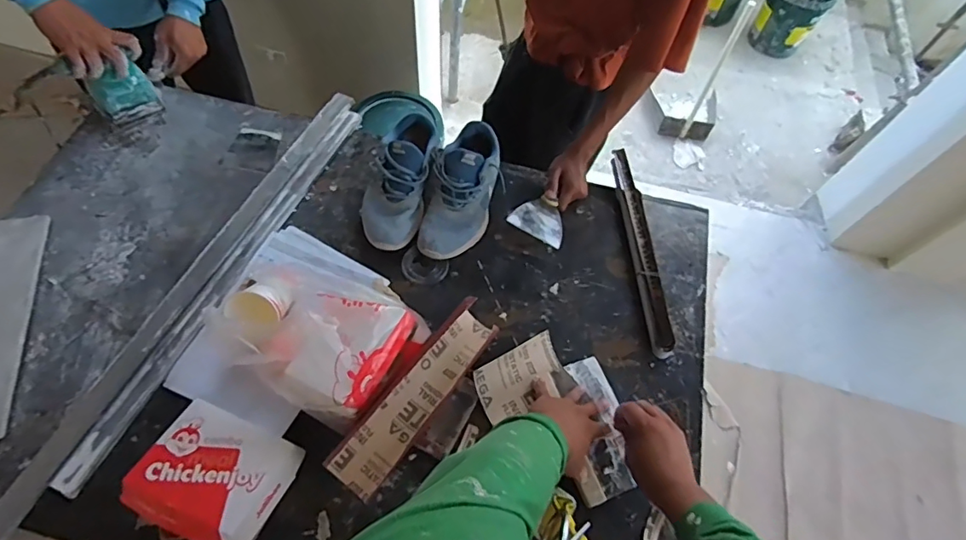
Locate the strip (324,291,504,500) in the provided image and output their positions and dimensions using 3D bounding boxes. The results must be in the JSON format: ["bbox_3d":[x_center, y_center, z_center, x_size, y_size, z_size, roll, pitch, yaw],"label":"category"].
[{"bbox_3d":[-0.094,0.182,0.749,0.074,0.066,0.309,35,65,14],"label":"strip"}]

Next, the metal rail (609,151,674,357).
[{"bbox_3d":[0.282,-0.049,0.910,0.038,0.033,0.411,-2,62,-5],"label":"metal rail"}]

